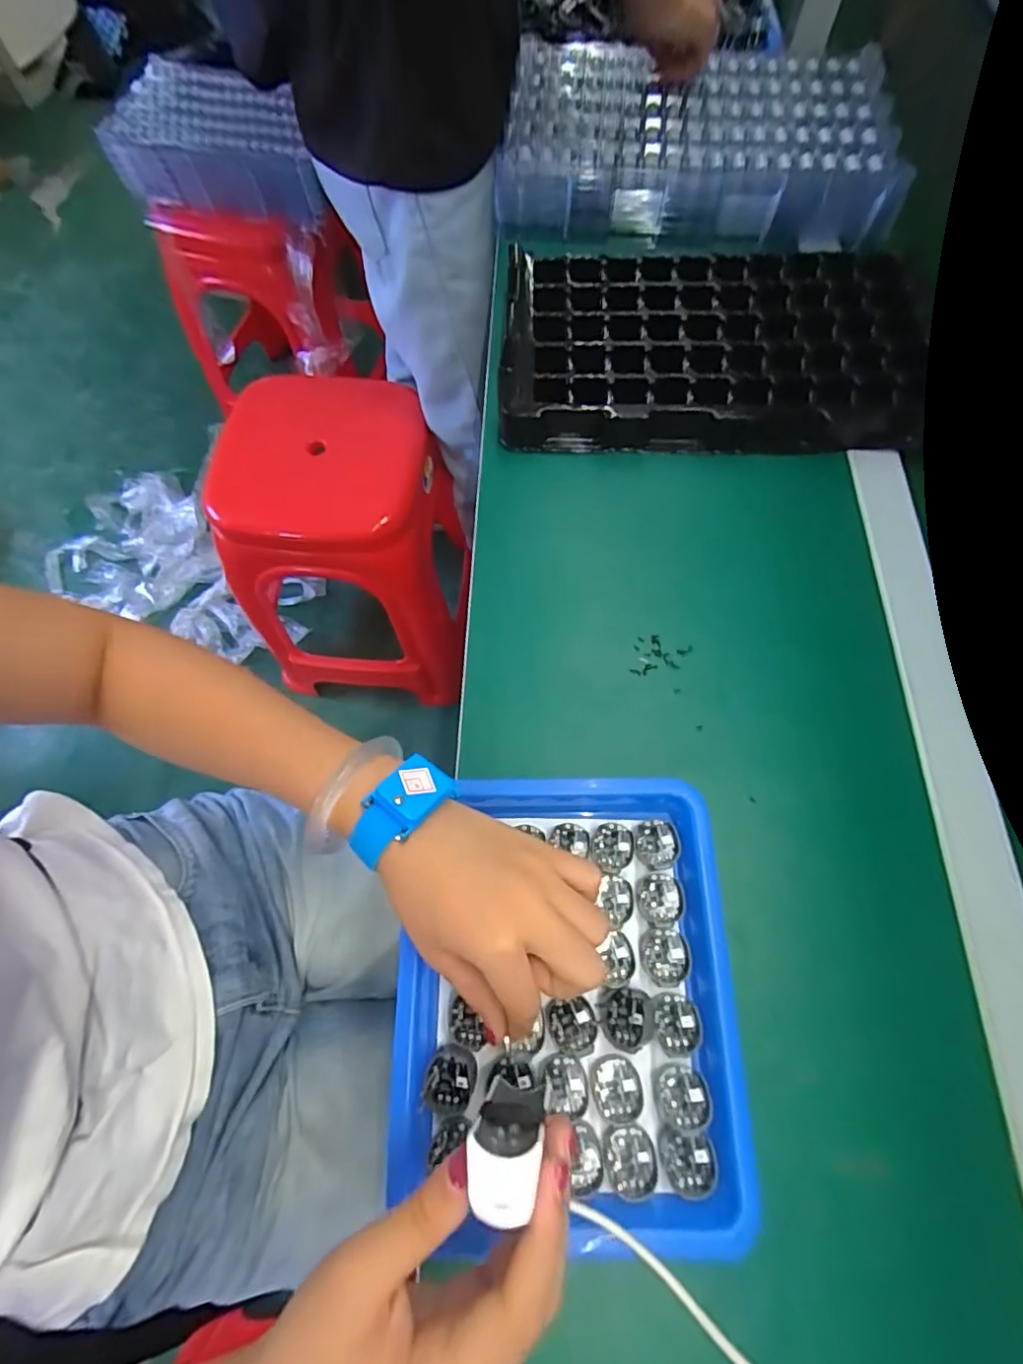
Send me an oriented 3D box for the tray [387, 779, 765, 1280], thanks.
[{"bbox_3d":[0.032,0.164,0.305,0.183,0.041,0.215,-2,67,-2],"label":"tray"}]

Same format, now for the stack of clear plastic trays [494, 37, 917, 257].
[{"bbox_3d":[0.180,-0.533,0.558,0.360,0.062,0.242,8,67,2],"label":"stack of clear plastic trays"}]

